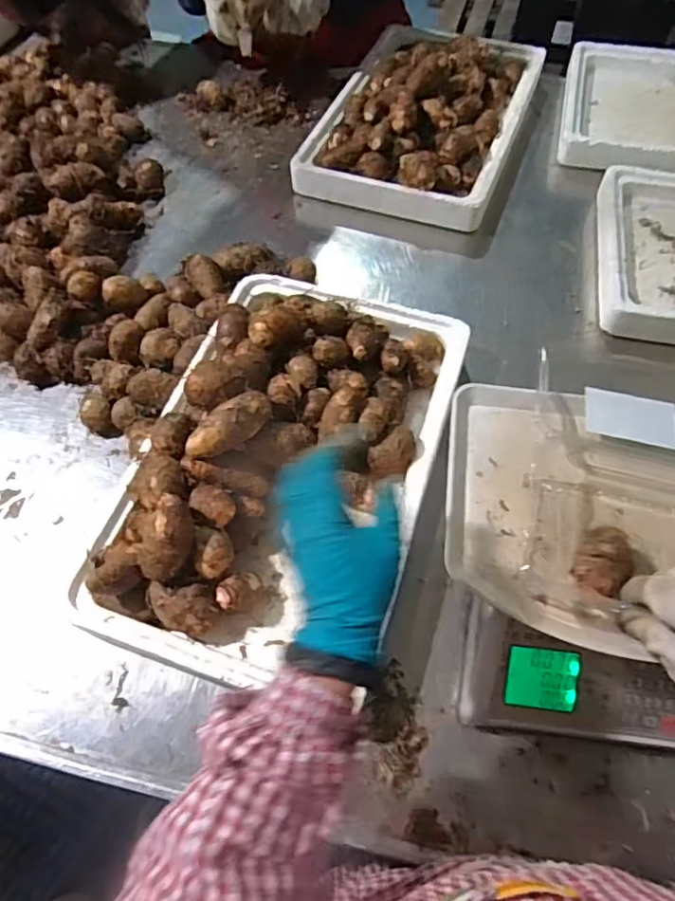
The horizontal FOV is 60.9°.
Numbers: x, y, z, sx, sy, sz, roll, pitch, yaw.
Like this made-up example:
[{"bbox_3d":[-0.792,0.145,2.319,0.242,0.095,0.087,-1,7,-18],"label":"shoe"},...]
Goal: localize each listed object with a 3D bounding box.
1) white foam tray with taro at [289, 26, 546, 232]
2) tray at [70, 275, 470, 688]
[{"bbox_3d":[0.148,-0.564,0.923,0.298,0.114,0.475,19,61,12],"label":"white foam tray with taro"},{"bbox_3d":[-0.048,-0.006,0.595,0.290,0.118,0.463,16,62,10],"label":"tray"}]

